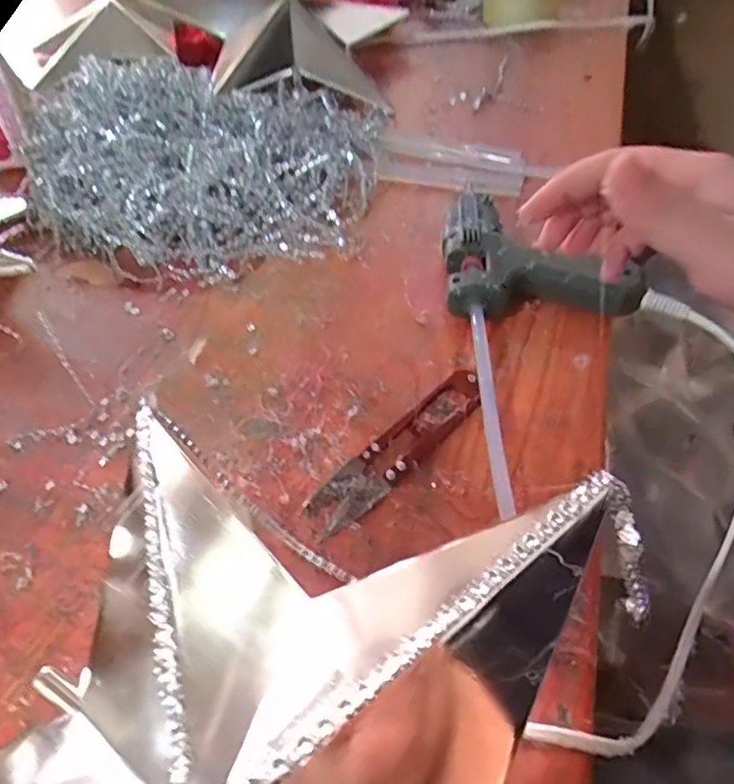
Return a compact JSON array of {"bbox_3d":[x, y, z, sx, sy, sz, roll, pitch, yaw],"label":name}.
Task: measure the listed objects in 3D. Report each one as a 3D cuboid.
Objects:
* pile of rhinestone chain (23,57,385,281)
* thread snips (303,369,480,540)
[{"bbox_3d":[-0.126,-0.176,0.454,0.265,0.058,0.223,1,49,5],"label":"pile of rhinestone chain"},{"bbox_3d":[0.017,0.026,0.303,0.111,0.011,0.024,-36,56,-25],"label":"thread snips"}]

